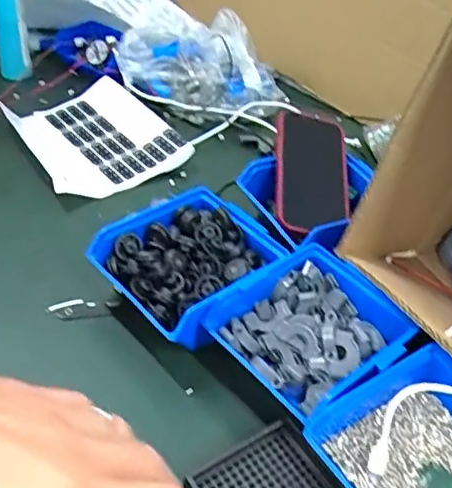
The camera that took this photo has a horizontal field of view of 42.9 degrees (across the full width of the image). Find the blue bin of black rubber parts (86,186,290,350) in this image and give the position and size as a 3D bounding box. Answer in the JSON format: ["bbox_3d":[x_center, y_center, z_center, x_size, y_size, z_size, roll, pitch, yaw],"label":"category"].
[{"bbox_3d":[-0.031,0.020,0.501,0.135,0.057,0.117,-30,55,-34],"label":"blue bin of black rubber parts"}]

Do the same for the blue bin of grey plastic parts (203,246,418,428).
[{"bbox_3d":[0.069,0.069,0.454,0.131,0.053,0.120,-28,54,-33],"label":"blue bin of grey plastic parts"}]

